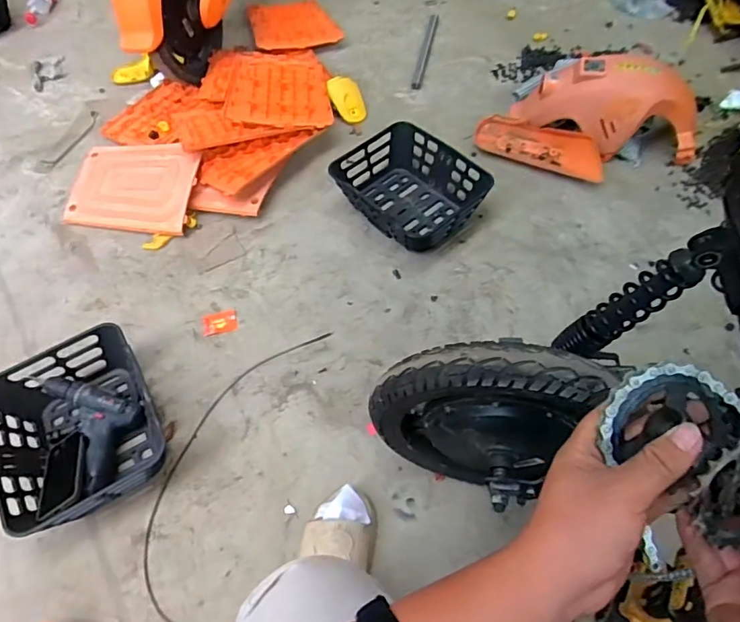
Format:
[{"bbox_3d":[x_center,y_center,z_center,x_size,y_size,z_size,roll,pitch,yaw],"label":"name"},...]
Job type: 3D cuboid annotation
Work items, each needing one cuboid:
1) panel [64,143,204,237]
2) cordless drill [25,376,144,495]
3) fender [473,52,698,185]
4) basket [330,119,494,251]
[{"bbox_3d":[-0.592,-0.318,1.266,0.321,0.023,0.246,6,70,11],"label":"panel"},{"bbox_3d":[-0.507,0.197,0.945,0.146,0.081,0.266,-34,63,-18],"label":"cordless drill"},{"bbox_3d":[0.504,-0.439,1.155,0.491,0.216,0.160,17,60,12],"label":"fender"},{"bbox_3d":[0.090,-0.290,1.195,0.265,0.124,0.312,-34,63,-17],"label":"basket"}]

